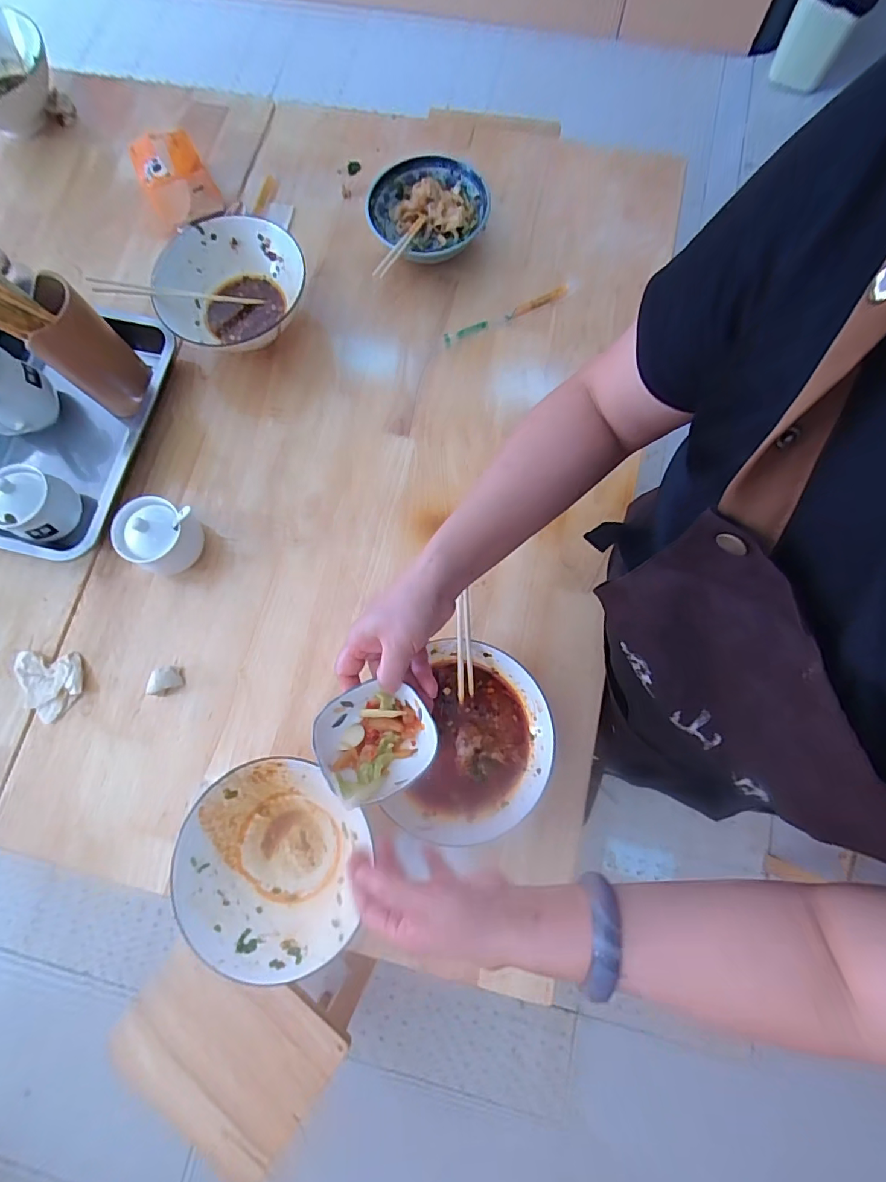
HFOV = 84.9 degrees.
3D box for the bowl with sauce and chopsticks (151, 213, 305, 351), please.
[{"bbox_3d":[-0.279,-0.398,0.667,0.178,0.087,0.182,-2,75,6],"label":"bowl with sauce and chopsticks"}]

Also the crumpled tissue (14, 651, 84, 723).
[{"bbox_3d":[-0.486,0.111,0.600,0.075,0.016,0.092,-25,73,0],"label":"crumpled tissue"}]

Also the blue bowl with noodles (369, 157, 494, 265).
[{"bbox_3d":[-0.020,-0.535,0.701,0.162,0.071,0.158,-2,75,6],"label":"blue bowl with noodles"}]

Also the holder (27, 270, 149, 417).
[{"bbox_3d":[-0.450,-0.304,0.618,0.063,0.151,0.084,44,82,12],"label":"holder"}]

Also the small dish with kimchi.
[{"bbox_3d":[-0.055,0.117,0.387,0.090,0.046,0.085,0,78,2],"label":"small dish with kimchi"}]

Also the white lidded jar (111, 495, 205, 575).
[{"bbox_3d":[-0.341,-0.066,0.596,0.078,0.085,0.089,33,80,10],"label":"white lidded jar"}]

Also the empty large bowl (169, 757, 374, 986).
[{"bbox_3d":[-0.175,0.280,0.518,0.179,0.082,0.193,-2,75,6],"label":"empty large bowl"}]

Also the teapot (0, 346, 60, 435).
[{"bbox_3d":[-0.580,-0.273,0.624,0.111,0.100,0.085,39,81,9],"label":"teapot"}]

